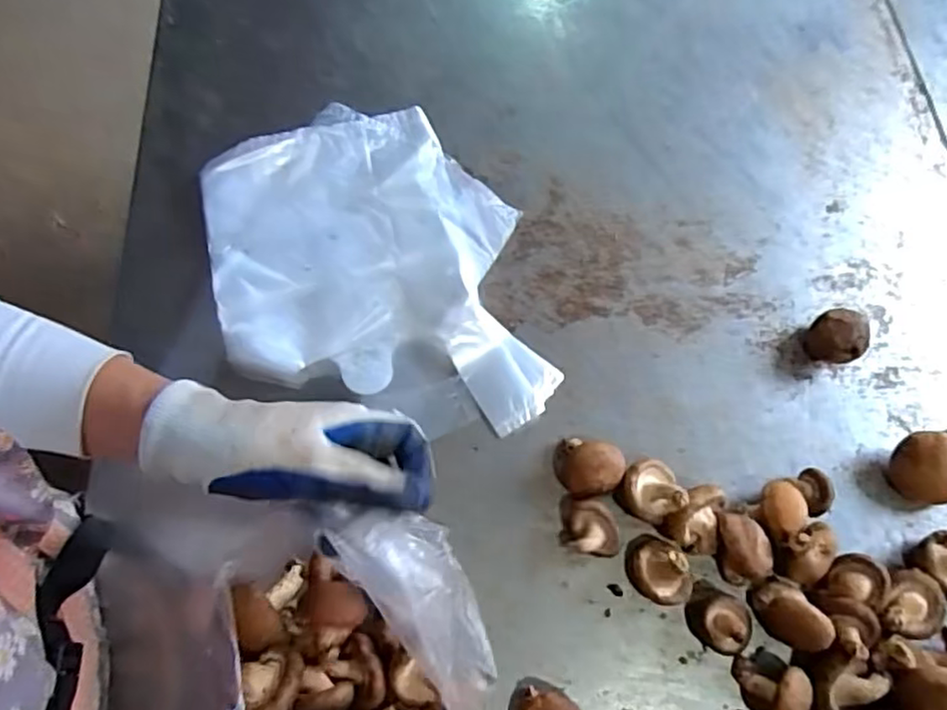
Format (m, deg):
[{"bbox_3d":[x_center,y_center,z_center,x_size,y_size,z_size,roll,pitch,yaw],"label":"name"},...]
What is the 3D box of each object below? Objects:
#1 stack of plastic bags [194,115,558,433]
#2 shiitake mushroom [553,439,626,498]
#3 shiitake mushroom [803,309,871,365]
[{"bbox_3d":[-0.091,-0.080,0.577,0.263,0.035,0.299,-7,68,-6],"label":"stack of plastic bags"},{"bbox_3d":[0.087,0.087,0.519,0.051,0.036,0.043,40,71,13],"label":"shiitake mushroom"},{"bbox_3d":[0.305,-0.015,0.563,0.032,0.041,0.042,-4,68,-5],"label":"shiitake mushroom"}]

